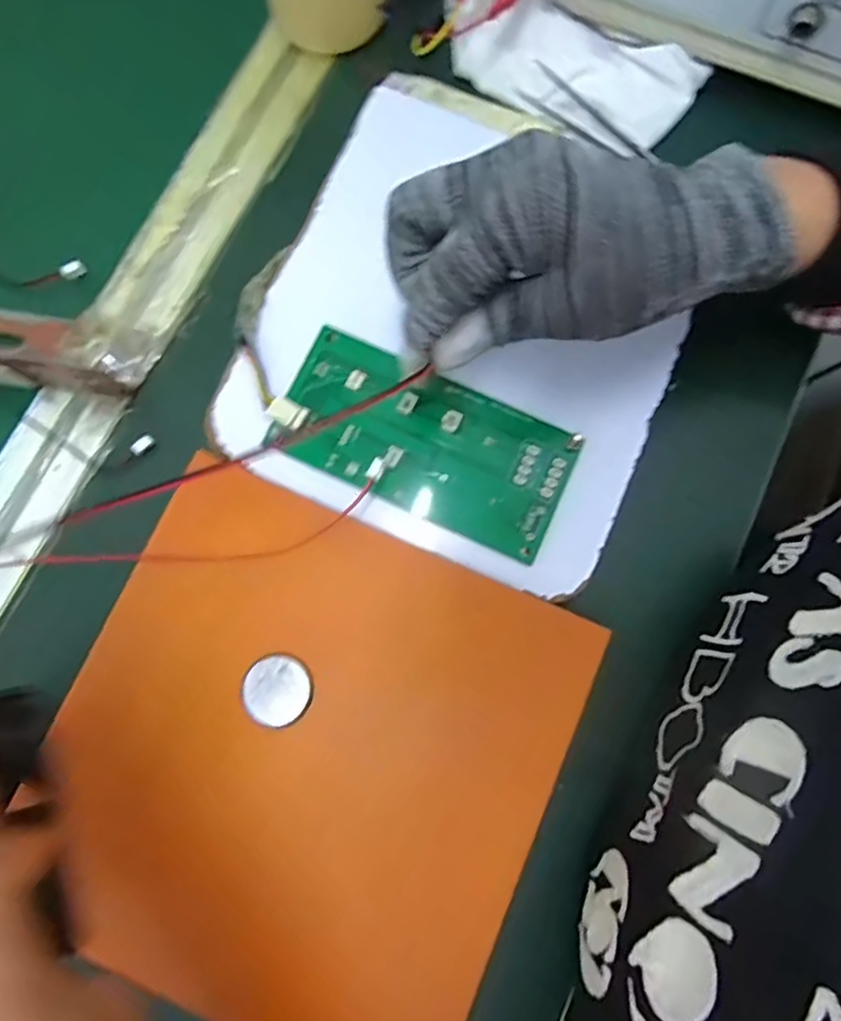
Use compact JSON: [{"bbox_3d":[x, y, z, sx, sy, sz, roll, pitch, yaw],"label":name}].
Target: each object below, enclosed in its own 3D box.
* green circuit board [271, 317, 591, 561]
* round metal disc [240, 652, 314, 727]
[{"bbox_3d":[0.002,-0.033,0.290,0.133,0.008,0.064,25,80,4],"label":"green circuit board"},{"bbox_3d":[-0.060,0.075,0.266,0.028,0.004,0.027,0,79,-1],"label":"round metal disc"}]

